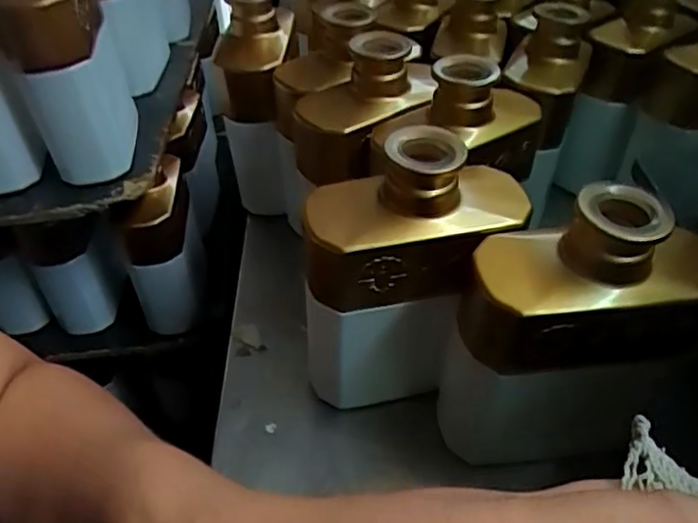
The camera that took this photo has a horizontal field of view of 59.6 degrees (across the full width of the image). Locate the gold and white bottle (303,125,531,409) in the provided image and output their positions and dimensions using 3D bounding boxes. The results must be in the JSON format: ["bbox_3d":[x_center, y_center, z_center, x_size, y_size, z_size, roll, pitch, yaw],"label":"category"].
[{"bbox_3d":[0.031,0.013,0.328,0.111,0.166,0.049,-7,42,-4],"label":"gold and white bottle"}]

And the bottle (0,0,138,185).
[{"bbox_3d":[-0.199,-0.134,0.434,0.071,0.138,0.067,-17,44,-16],"label":"bottle"}]

